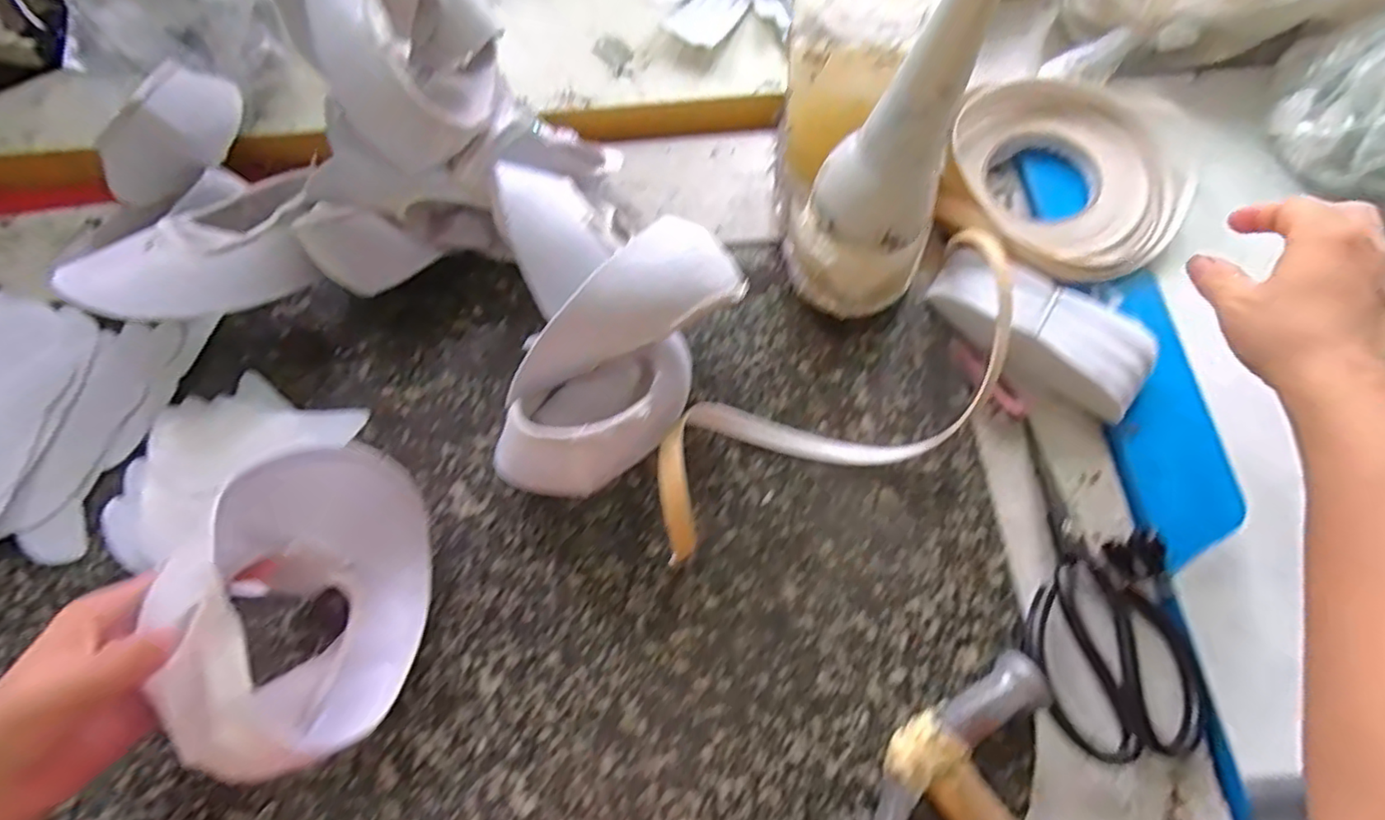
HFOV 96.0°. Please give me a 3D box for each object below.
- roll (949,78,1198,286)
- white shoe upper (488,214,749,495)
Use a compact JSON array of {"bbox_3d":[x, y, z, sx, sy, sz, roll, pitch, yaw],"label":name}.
[{"bbox_3d":[0.270,-0.166,0.441,0.166,0.038,0.153,-33,70,-11],"label":"roll"},{"bbox_3d":[-0.036,-0.015,0.342,0.144,0.111,0.065,-43,72,-14],"label":"white shoe upper"}]

